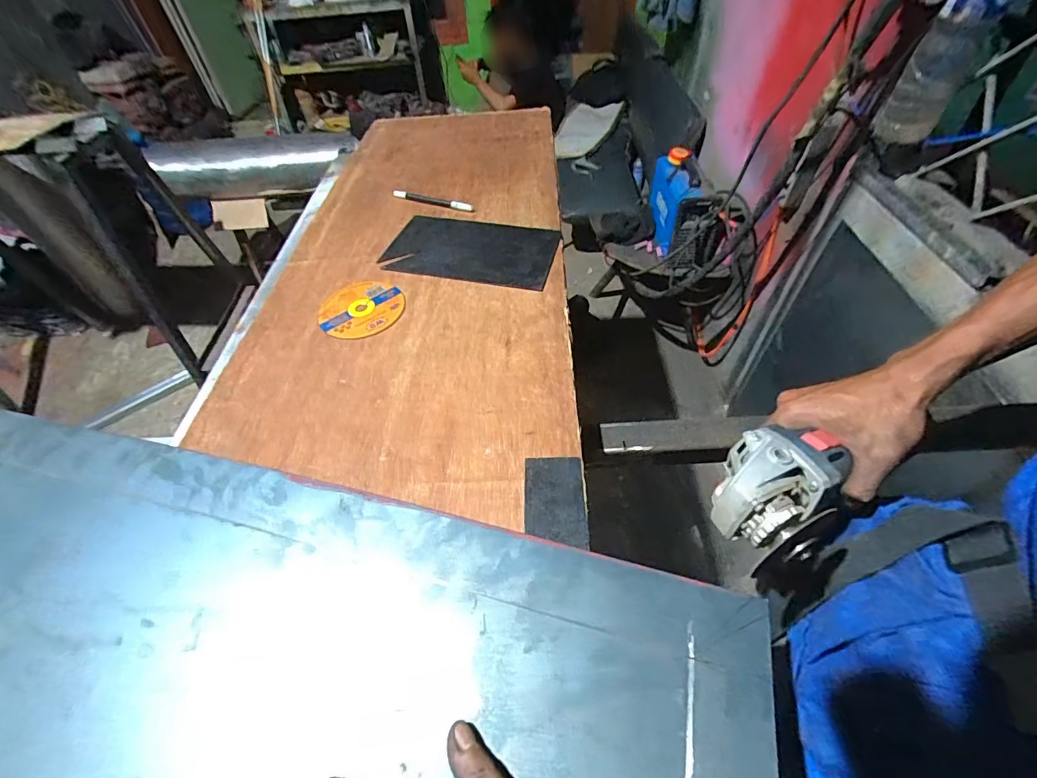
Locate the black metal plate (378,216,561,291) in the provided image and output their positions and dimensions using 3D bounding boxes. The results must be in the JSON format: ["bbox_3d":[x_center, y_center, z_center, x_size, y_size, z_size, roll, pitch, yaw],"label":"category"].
[{"bbox_3d":[-0.064,-0.199,0.613,0.226,0.006,0.153,8,51,10],"label":"black metal plate"}]

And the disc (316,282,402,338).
[{"bbox_3d":[-0.190,-0.097,0.541,0.098,0.006,0.098,-1,54,2],"label":"disc"}]

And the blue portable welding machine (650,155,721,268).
[{"bbox_3d":[0.531,-0.603,1.485,0.125,0.190,0.380,-5,50,0],"label":"blue portable welding machine"}]

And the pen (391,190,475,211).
[{"bbox_3d":[-0.135,-0.296,0.700,0.144,0.013,0.014,19,53,18],"label":"pen"}]

